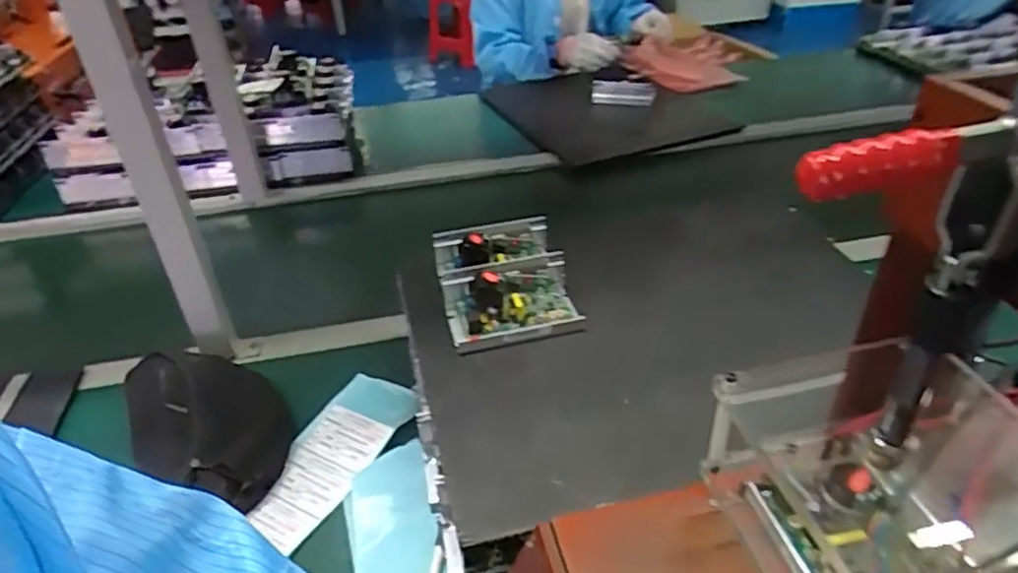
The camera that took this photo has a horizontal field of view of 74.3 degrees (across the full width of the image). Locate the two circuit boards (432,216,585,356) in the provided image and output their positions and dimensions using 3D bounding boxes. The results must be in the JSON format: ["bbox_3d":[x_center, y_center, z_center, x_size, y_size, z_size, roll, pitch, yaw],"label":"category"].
[{"bbox_3d":[-0.005,-0.005,0.720,0.133,0.061,0.158,-11,35,-8],"label":"two circuit boards"}]

